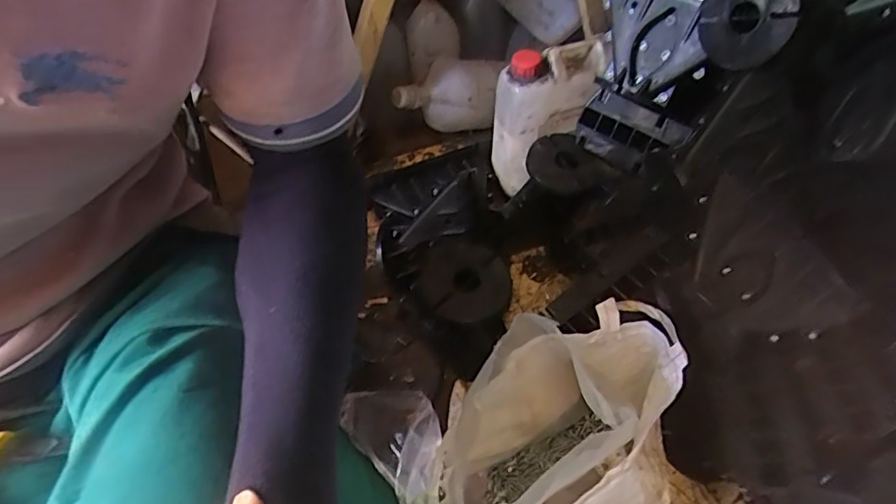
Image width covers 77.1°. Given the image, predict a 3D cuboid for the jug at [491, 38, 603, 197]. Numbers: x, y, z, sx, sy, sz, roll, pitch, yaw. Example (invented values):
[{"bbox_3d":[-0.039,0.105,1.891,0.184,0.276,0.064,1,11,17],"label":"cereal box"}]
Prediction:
[{"bbox_3d":[0.162,-0.220,0.897,0.175,0.195,0.112,-25,57,-18],"label":"jug"}]

